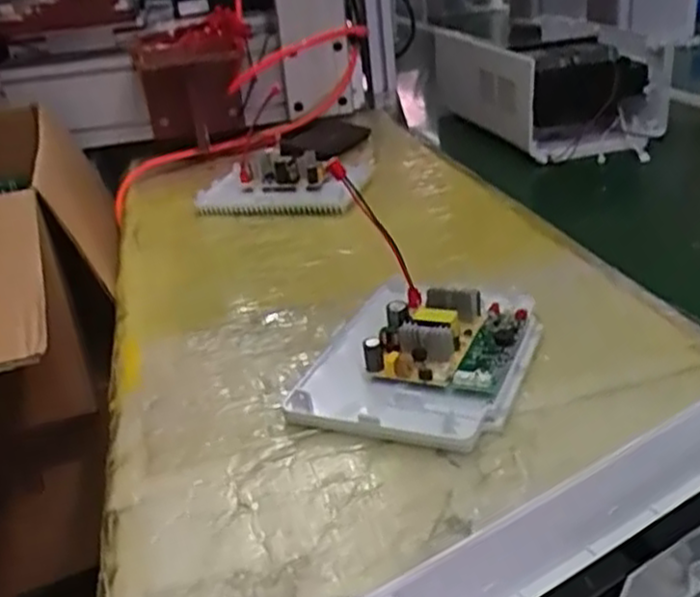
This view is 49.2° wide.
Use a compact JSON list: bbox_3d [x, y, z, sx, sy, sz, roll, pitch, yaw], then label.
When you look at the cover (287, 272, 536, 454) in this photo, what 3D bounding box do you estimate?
[{"bbox_3d":[0.049,0.032,0.544,0.149,0.046,0.181,5,28,22],"label":"cover"}]

